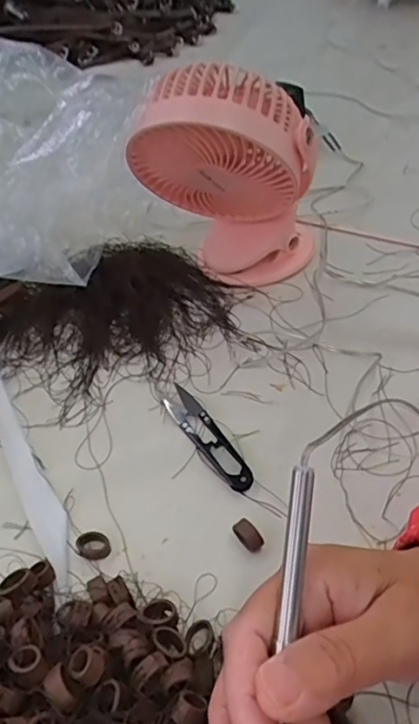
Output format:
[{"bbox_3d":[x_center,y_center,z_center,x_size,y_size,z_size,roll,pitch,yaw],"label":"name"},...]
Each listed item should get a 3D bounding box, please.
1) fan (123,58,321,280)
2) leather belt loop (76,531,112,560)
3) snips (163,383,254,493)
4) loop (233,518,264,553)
[{"bbox_3d":[0.014,-0.147,0.450,0.142,0.180,0.094,5,48,7],"label":"fan"},{"bbox_3d":[-0.074,0.117,0.348,0.022,0.007,0.015,-2,48,1],"label":"leather belt loop"},{"bbox_3d":[-0.002,0.054,0.395,0.023,0.008,0.096,-27,52,-21],"label":"snips"},{"bbox_3d":[0.024,0.110,0.344,0.010,0.013,0.021,-31,54,-23],"label":"loop"}]

